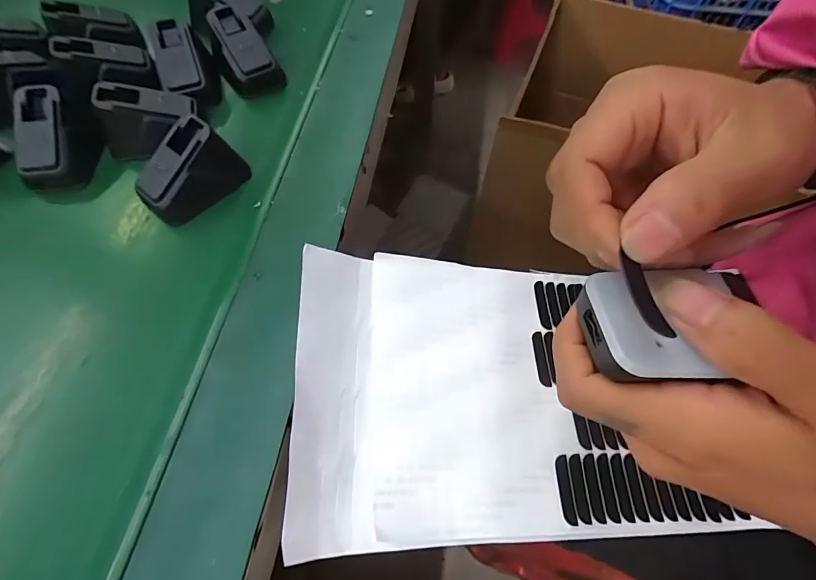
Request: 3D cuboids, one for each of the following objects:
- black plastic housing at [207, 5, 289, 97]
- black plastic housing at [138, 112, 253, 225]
[{"bbox_3d":[-0.138,-0.199,0.337,0.041,0.042,0.068,-28,65,-15],"label":"black plastic housing"},{"bbox_3d":[-0.148,-0.079,0.272,0.035,0.041,0.067,30,65,15],"label":"black plastic housing"}]

